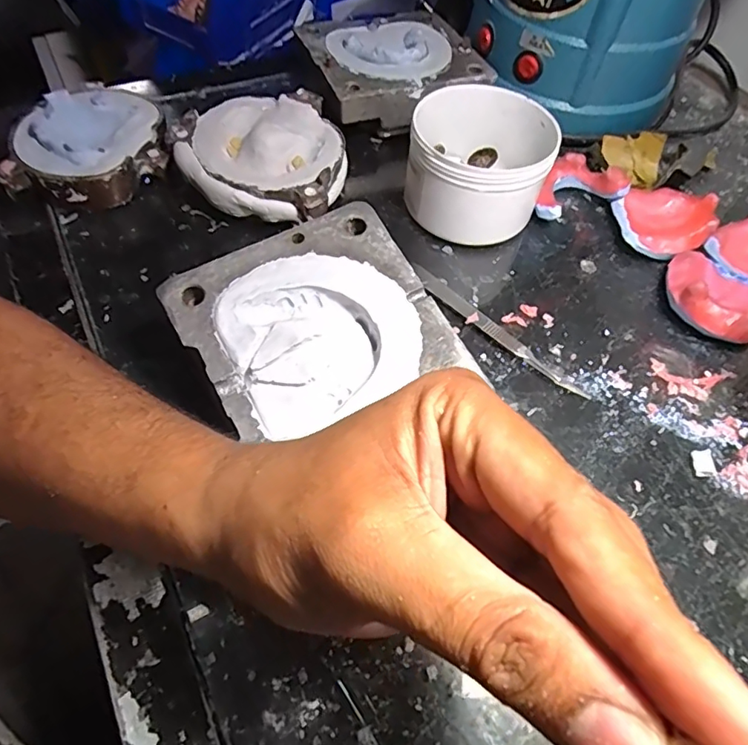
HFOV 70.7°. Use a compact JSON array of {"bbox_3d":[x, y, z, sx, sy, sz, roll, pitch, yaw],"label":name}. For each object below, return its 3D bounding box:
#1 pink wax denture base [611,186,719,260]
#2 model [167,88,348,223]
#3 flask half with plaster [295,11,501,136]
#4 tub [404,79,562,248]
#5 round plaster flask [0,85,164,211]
[{"bbox_3d":[0.197,-0.105,0.364,0.062,0.028,0.060,2,58,-3],"label":"pink wax denture base"},{"bbox_3d":[-0.075,-0.145,0.357,0.110,0.038,0.100,2,58,-3],"label":"model"},{"bbox_3d":[0.013,-0.238,0.413,0.126,0.034,0.113,-22,62,-17],"label":"flask half with plaster"},{"bbox_3d":[0.068,-0.136,0.349,0.087,0.065,0.081,2,58,-3],"label":"tub"},{"bbox_3d":[-0.191,-0.154,0.357,0.091,0.036,0.093,2,58,-3],"label":"round plaster flask"}]

